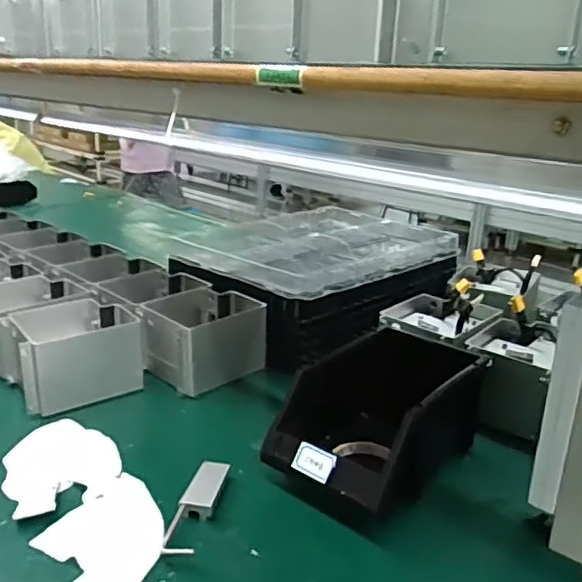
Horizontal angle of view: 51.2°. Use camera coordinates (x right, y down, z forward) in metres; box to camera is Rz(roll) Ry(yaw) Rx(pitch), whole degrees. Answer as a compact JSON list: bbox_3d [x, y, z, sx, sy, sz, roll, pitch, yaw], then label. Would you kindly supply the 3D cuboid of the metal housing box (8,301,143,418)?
[{"bbox_3d":[-0.311,0.085,0.884,0.165,0.096,0.157,-9,23,-29],"label":"metal housing box"}]

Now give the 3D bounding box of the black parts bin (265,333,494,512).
[{"bbox_3d":[0.103,0.149,0.715,0.156,0.116,0.247,18,25,36],"label":"black parts bin"}]

